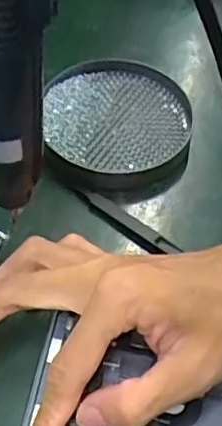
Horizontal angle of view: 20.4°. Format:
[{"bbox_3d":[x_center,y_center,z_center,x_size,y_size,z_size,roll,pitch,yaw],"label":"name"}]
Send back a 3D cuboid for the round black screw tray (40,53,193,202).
[{"bbox_3d":[0.005,-0.065,0.457,0.106,0.024,0.119,-2,53,-2],"label":"round black screw tray"}]

